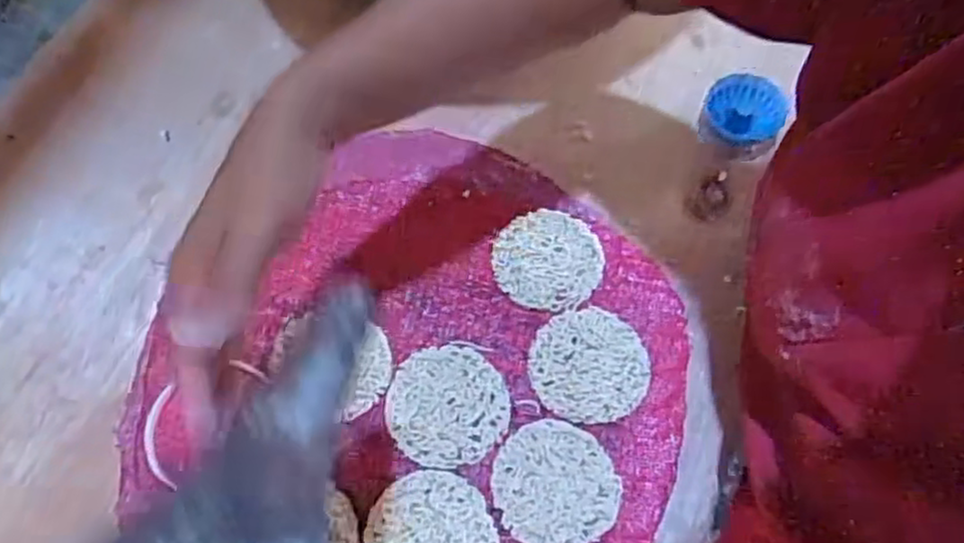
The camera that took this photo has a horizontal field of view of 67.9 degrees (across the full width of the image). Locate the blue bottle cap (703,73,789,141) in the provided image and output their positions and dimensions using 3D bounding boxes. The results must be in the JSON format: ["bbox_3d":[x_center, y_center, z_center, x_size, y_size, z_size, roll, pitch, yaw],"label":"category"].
[{"bbox_3d":[0.206,-0.127,0.563,0.059,0.026,0.049,20,67,9],"label":"blue bottle cap"}]

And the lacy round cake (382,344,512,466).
[{"bbox_3d":[-0.023,0.088,0.473,0.079,0.007,0.077,0,66,0],"label":"lacy round cake"}]

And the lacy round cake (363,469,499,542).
[{"bbox_3d":[-0.031,0.162,0.436,0.078,0.008,0.077,0,66,0],"label":"lacy round cake"}]

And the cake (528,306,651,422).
[{"bbox_3d":[0.073,0.062,0.484,0.078,0.004,0.077,0,66,0],"label":"cake"}]

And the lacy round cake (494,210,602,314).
[{"bbox_3d":[0.048,-0.010,0.520,0.077,0.007,0.075,0,66,0],"label":"lacy round cake"}]

